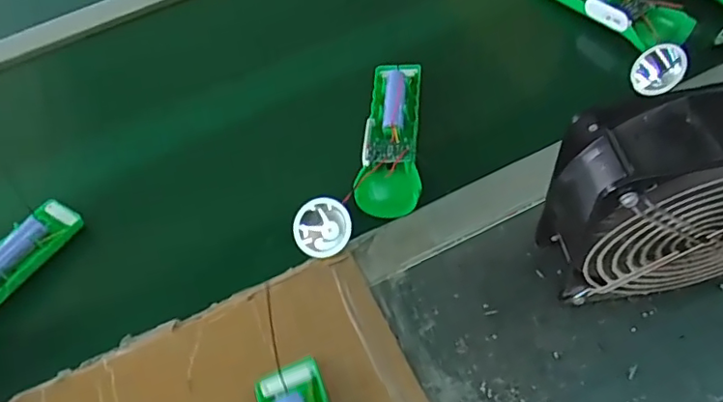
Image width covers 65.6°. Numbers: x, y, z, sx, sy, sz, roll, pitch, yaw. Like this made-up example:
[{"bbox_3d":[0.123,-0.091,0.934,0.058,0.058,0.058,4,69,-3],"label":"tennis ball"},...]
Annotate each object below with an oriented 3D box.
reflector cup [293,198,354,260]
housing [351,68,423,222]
[{"bbox_3d":[-0.029,0.022,0.443,0.044,0.027,0.045,37,94,12],"label":"reflector cup"},{"bbox_3d":[0.026,-0.057,0.482,0.051,0.029,0.148,1,57,9],"label":"housing"}]

